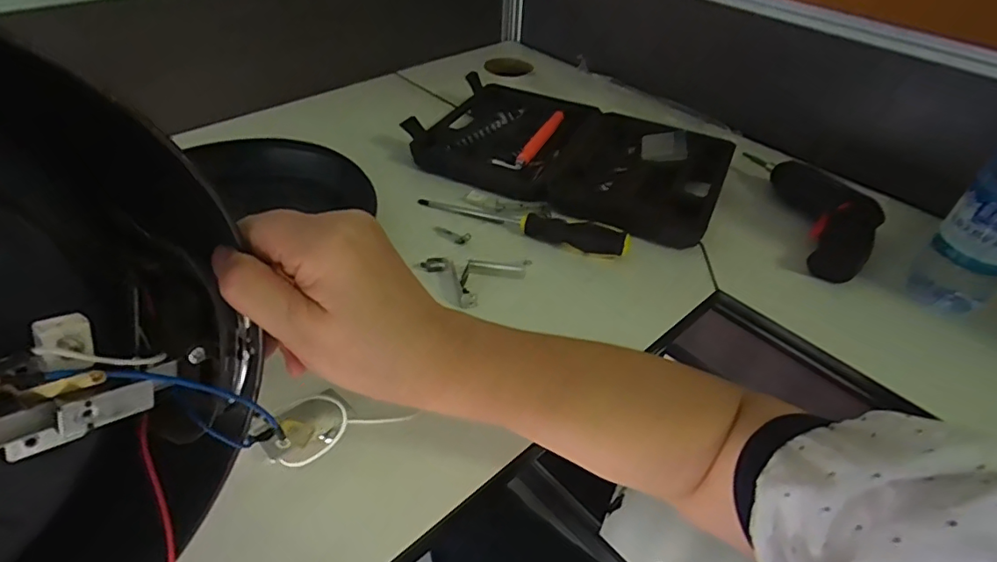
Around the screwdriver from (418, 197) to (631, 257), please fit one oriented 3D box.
[{"bbox_3d":[0.021,-0.062,0.537,0.217,0.023,0.031,16,43,14],"label":"screwdriver"}]

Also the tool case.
[{"bbox_3d":[0.084,-0.154,0.636,0.348,0.035,0.221,21,45,19],"label":"tool case"}]

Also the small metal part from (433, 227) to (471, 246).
[{"bbox_3d":[-0.046,-0.048,0.538,0.041,0.008,0.016,31,49,28],"label":"small metal part"}]

